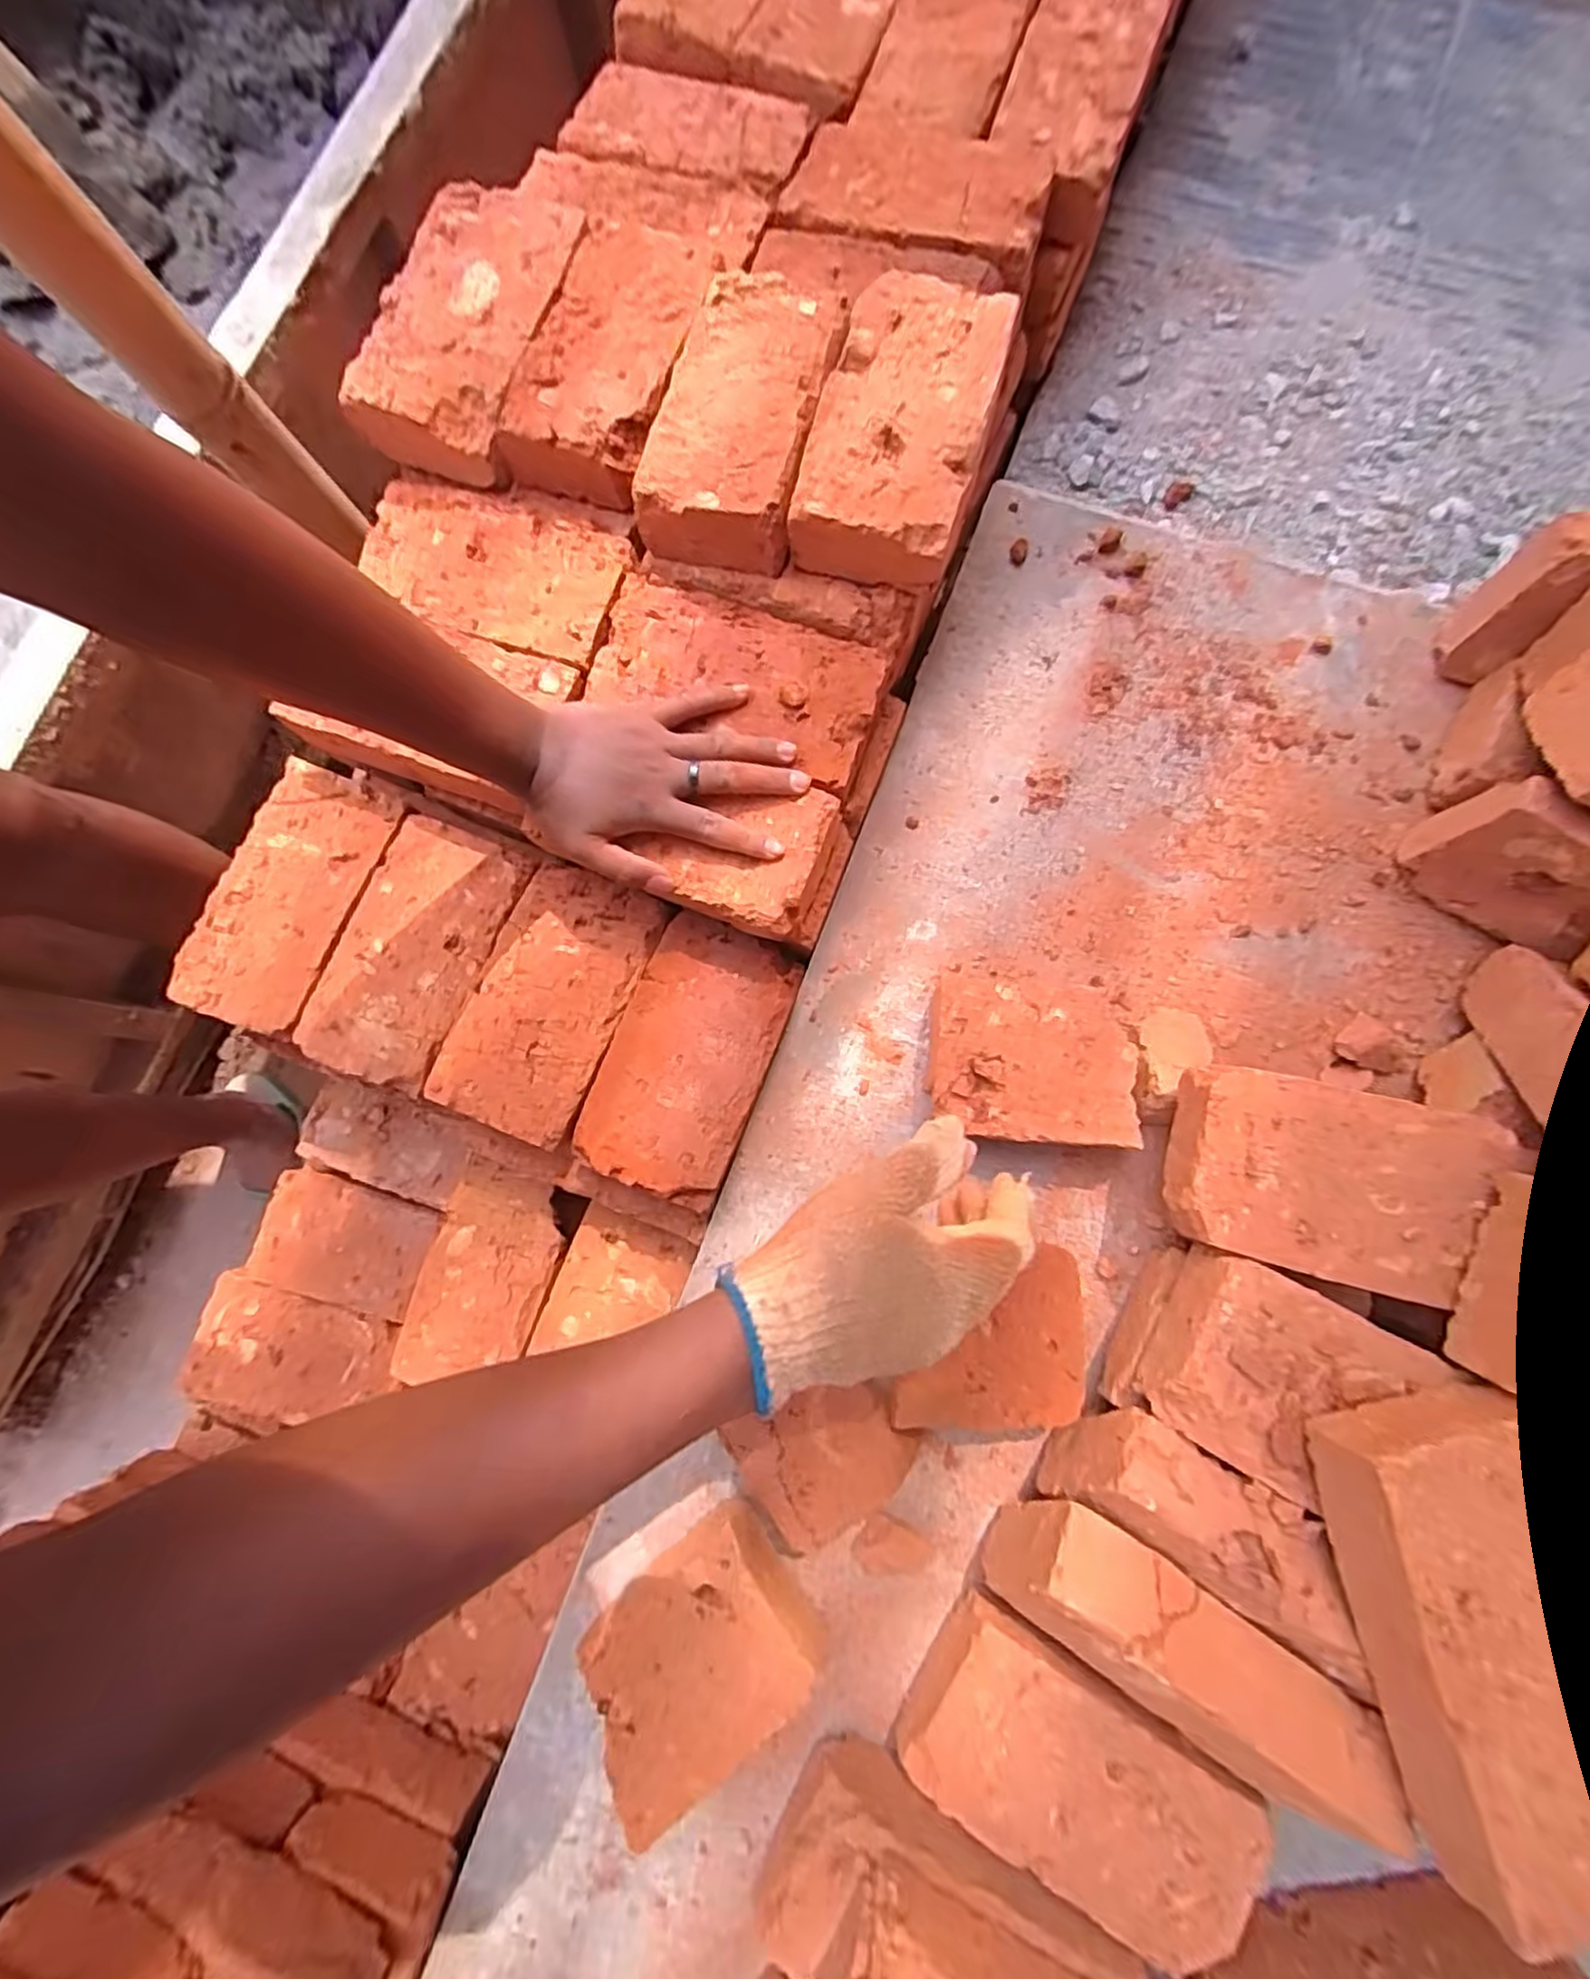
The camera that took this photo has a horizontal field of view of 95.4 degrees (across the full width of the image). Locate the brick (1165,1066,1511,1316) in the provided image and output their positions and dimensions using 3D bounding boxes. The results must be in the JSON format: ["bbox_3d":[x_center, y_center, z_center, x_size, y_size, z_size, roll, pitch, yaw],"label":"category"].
[{"bbox_3d":[0.302,0.110,0.414,0.150,0.046,0.103,14,82,4],"label":"brick"}]

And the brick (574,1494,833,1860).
[{"bbox_3d":[-0.066,0.417,0.461,0.144,0.066,0.114,-36,82,-3],"label":"brick"}]

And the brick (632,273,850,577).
[{"bbox_3d":[-0.034,-0.397,0.507,0.104,0.064,0.196,15,82,4],"label":"brick"}]

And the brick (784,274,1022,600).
[{"bbox_3d":[0.073,-0.377,0.499,0.109,0.068,0.196,16,83,4],"label":"brick"}]

